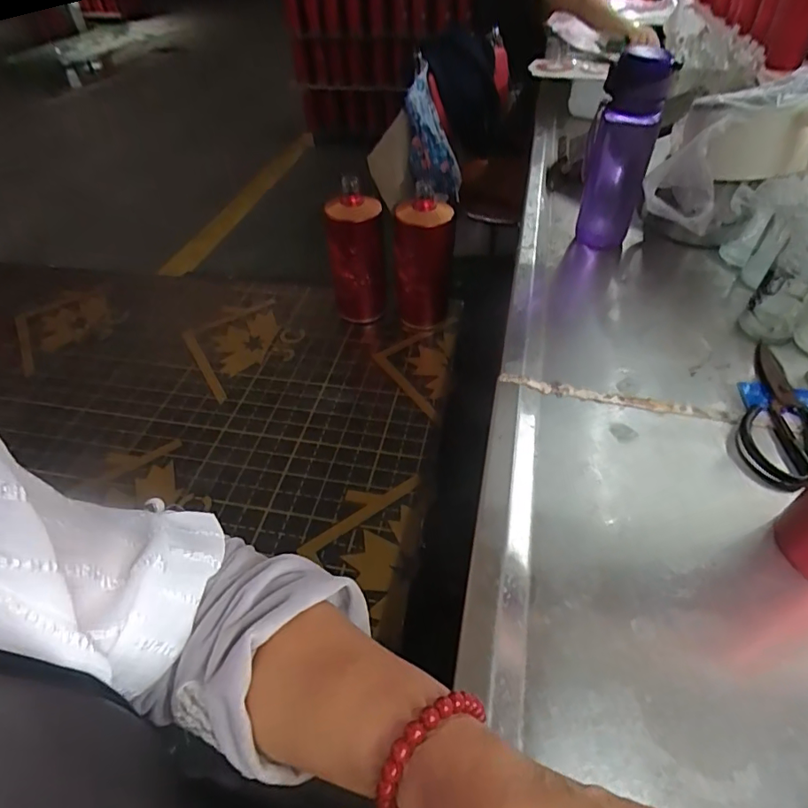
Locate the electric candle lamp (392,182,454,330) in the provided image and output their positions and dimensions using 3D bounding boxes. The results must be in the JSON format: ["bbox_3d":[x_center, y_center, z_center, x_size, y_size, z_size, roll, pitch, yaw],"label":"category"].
[{"bbox_3d":[0.026,-0.202,0.744,0.076,0.191,0.076,27,55,26],"label":"electric candle lamp"}]

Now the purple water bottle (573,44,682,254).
[{"bbox_3d":[0.280,-0.315,0.667,0.075,0.228,0.067,19,52,21],"label":"purple water bottle"}]

